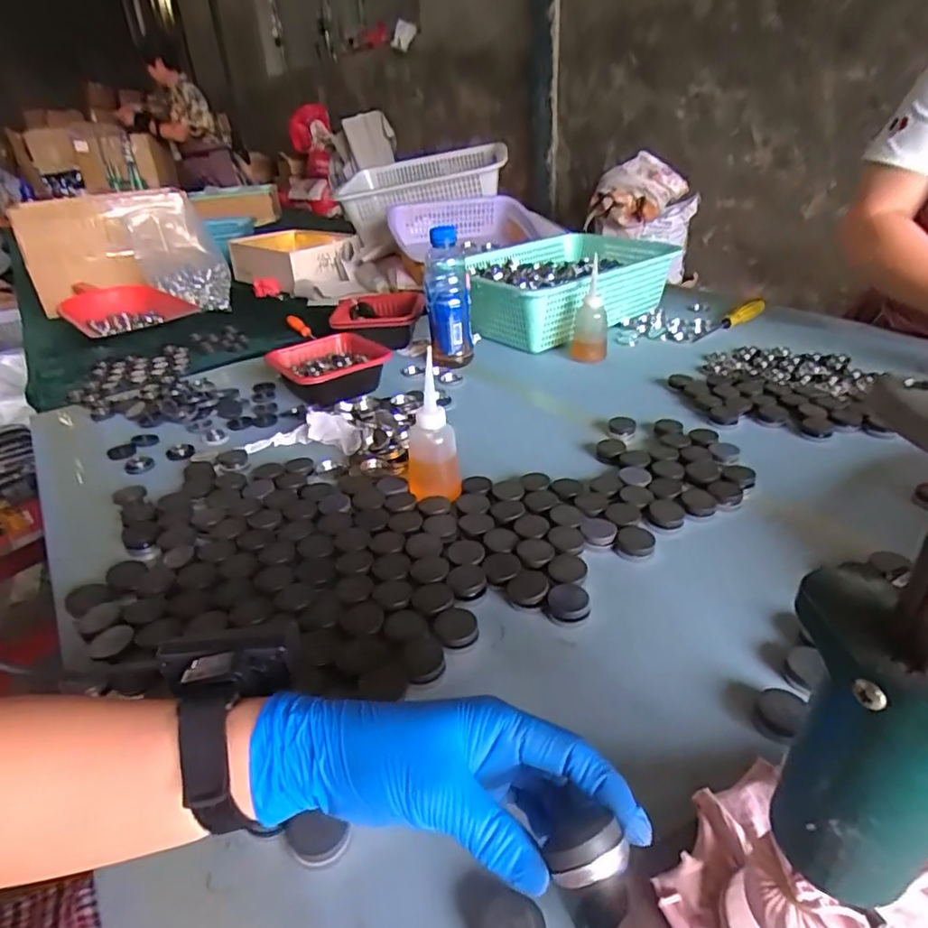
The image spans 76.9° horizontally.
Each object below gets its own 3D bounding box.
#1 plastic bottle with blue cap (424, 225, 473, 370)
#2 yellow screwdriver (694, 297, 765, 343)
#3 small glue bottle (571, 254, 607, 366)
[{"bbox_3d":[-0.024,-0.244,0.882,0.064,0.208,0.060,-5,31,-2],"label":"plastic bottle with blue cap"},{"bbox_3d":[0.468,-0.253,1.014,0.207,0.026,0.030,-26,37,-32],"label":"yellow screwdriver"},{"bbox_3d":[0.197,-0.237,0.906,0.053,0.149,0.052,3,31,11],"label":"small glue bottle"}]

